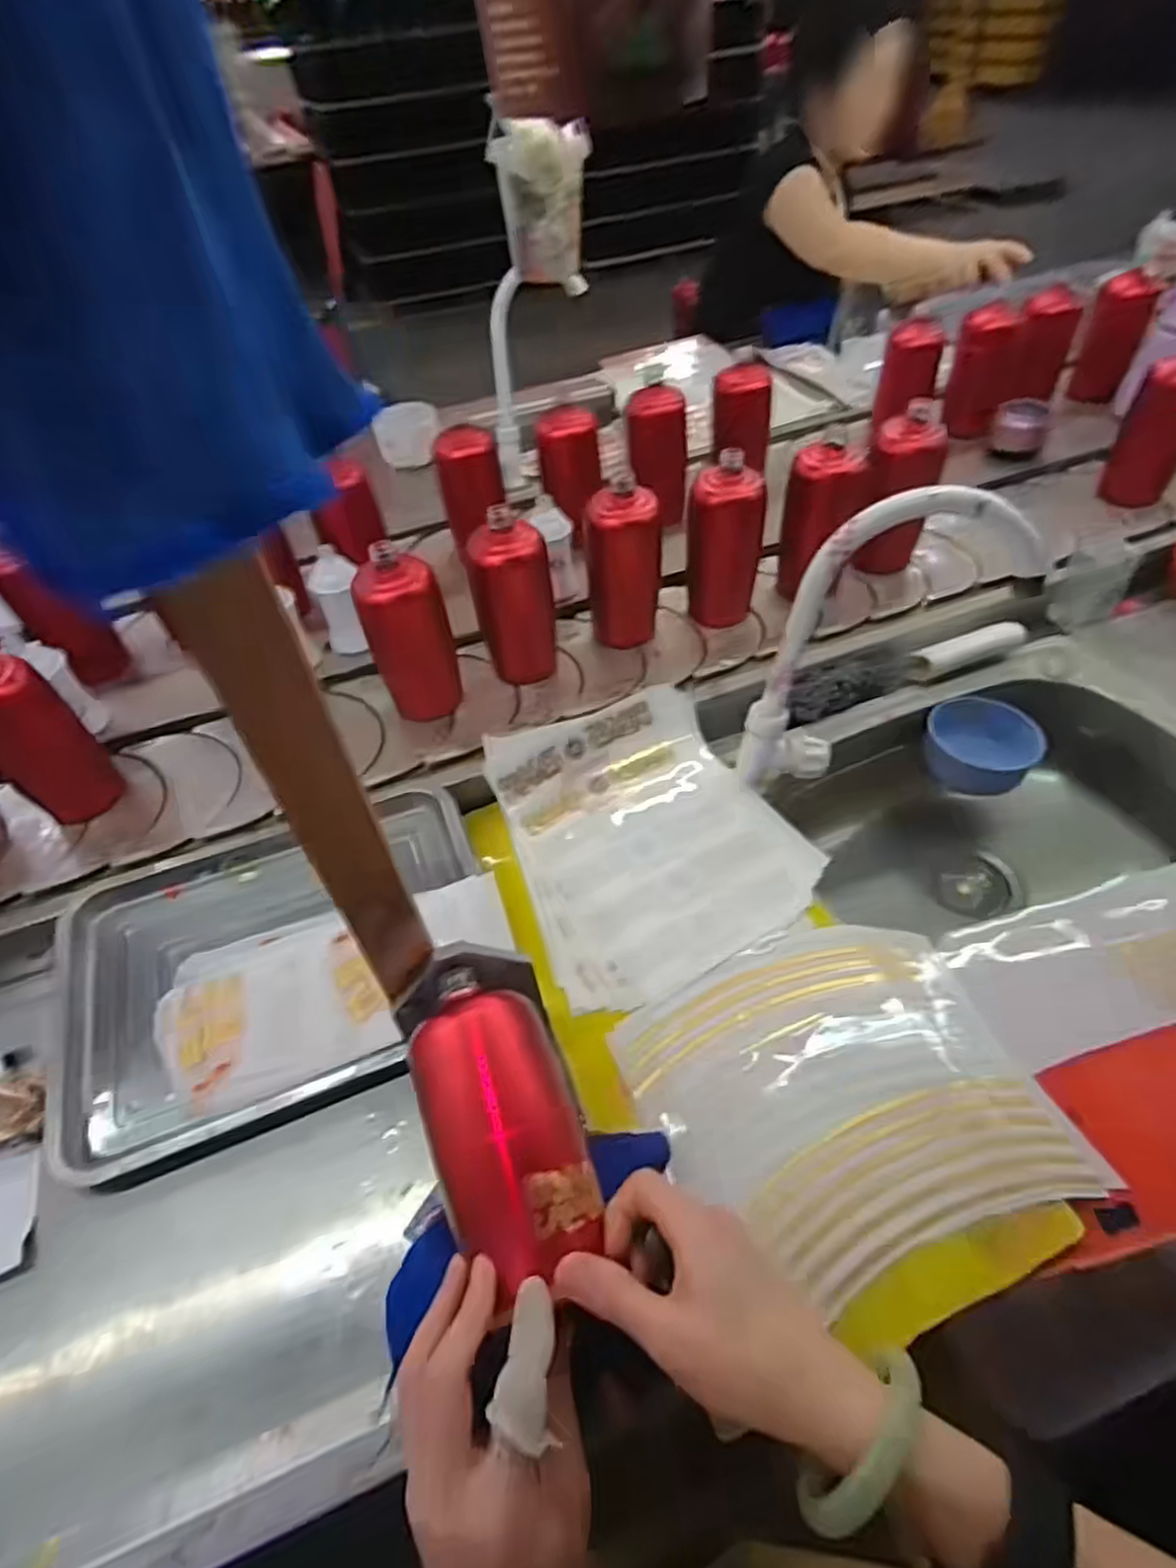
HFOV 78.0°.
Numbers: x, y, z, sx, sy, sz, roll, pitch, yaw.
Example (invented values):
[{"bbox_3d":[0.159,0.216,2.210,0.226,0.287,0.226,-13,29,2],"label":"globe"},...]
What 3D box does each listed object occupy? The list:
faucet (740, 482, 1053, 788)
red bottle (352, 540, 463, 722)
[{"bbox_3d":[0.247,-0.110,0.609,0.227,0.266,0.059,-10,47,-3],"label":"faucet"},{"bbox_3d":[-0.183,-0.150,0.740,0.071,0.171,0.066,-3,47,3],"label":"red bottle"}]

